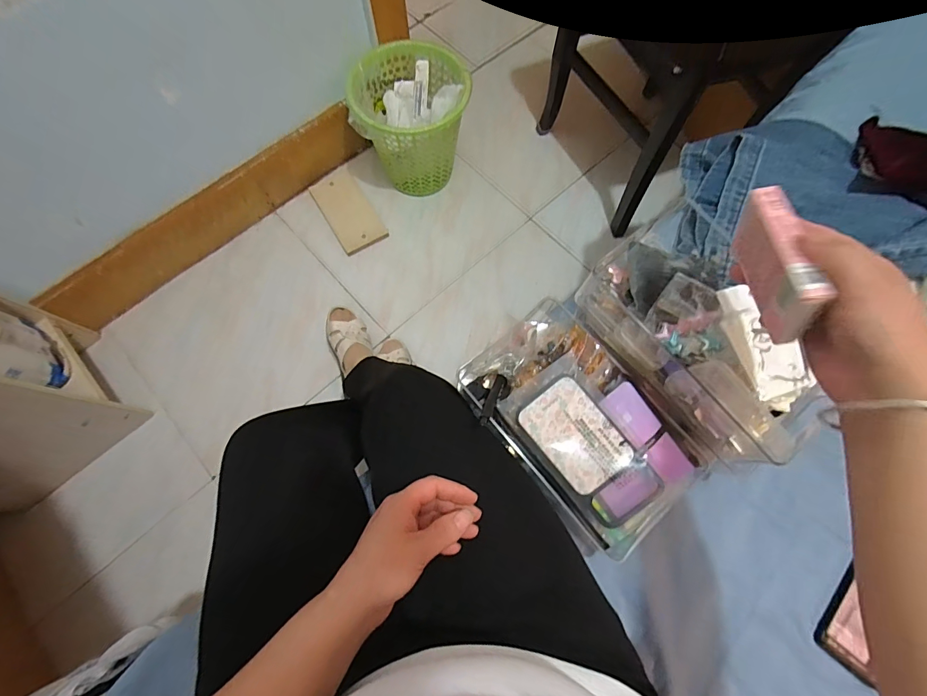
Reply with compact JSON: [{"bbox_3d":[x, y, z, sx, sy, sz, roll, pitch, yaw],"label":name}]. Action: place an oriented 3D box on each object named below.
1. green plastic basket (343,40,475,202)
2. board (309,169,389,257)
[{"bbox_3d":[-0.123,-0.553,1.042,0.268,0.259,0.254,2,71,1],"label":"green plastic basket"},{"bbox_3d":[-0.314,-0.373,1.115,0.124,0.007,0.252,-31,74,-10],"label":"board"}]

